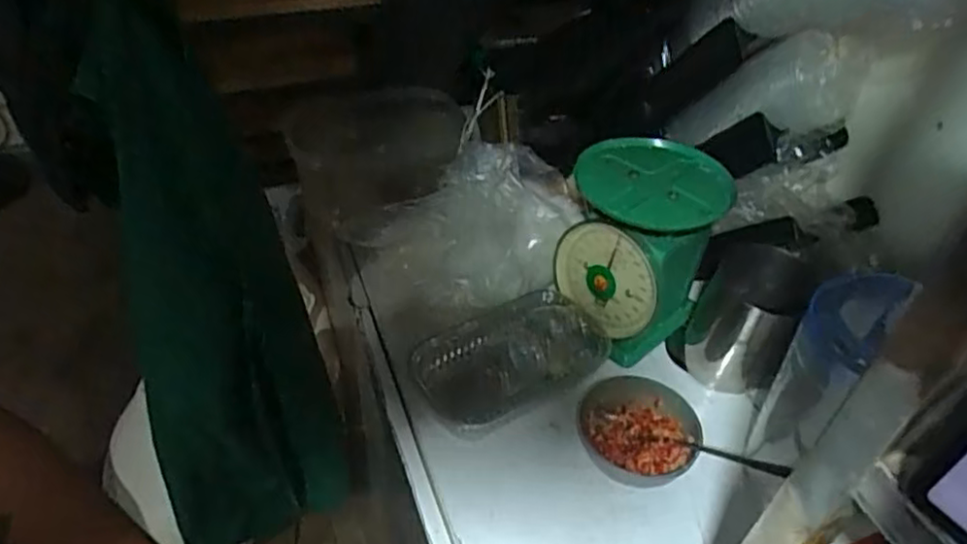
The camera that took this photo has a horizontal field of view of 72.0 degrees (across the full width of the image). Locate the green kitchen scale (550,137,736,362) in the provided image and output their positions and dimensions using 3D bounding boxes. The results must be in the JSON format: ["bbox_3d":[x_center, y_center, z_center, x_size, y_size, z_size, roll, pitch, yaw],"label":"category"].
[{"bbox_3d":[0.173,-0.027,0.761,0.158,0.199,0.150,19,41,16],"label":"green kitchen scale"}]

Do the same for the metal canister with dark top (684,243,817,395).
[{"bbox_3d":[0.293,0.051,0.739,0.107,0.133,0.105,18,40,14],"label":"metal canister with dark top"}]

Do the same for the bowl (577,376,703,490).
[{"bbox_3d":[0.150,0.161,0.655,0.109,0.051,0.114,3,39,-3],"label":"bowl"}]

